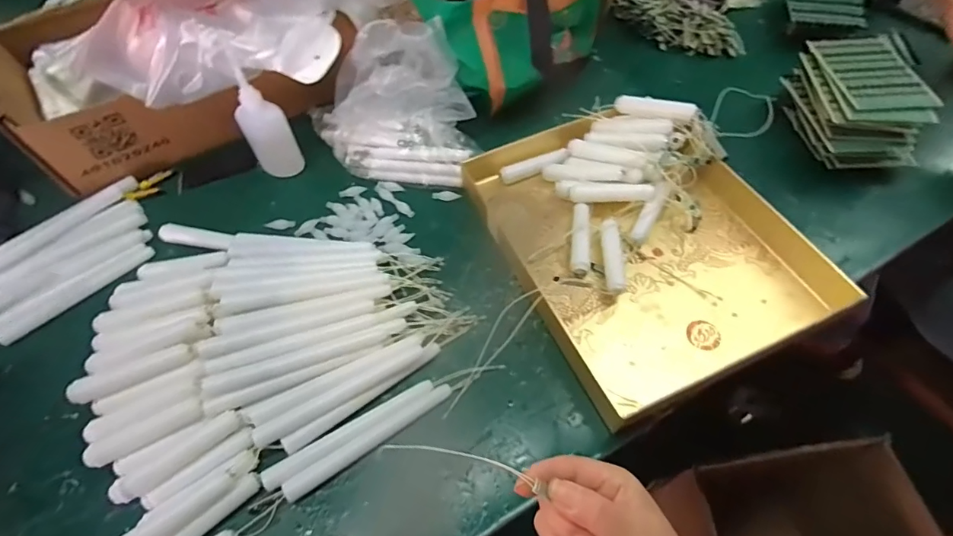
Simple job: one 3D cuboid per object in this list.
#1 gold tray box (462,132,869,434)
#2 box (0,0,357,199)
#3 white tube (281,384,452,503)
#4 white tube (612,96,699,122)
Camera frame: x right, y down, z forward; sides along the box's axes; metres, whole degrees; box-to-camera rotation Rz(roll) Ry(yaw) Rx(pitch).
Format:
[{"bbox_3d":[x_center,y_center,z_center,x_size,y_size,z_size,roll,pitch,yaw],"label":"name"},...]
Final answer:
[{"bbox_3d":[0.175,-0.044,0.497,0.285,0.044,0.329,-22,58,-12],"label":"gold tray box"},{"bbox_3d":[-0.363,-0.252,0.592,0.393,0.173,0.271,-19,57,-9],"label":"box"},{"bbox_3d":[-0.090,0.144,0.405,0.153,0.010,0.017,-31,60,-17],"label":"white tube"},{"bbox_3d":[0.201,-0.180,0.539,0.088,0.015,0.020,19,61,27],"label":"white tube"}]

